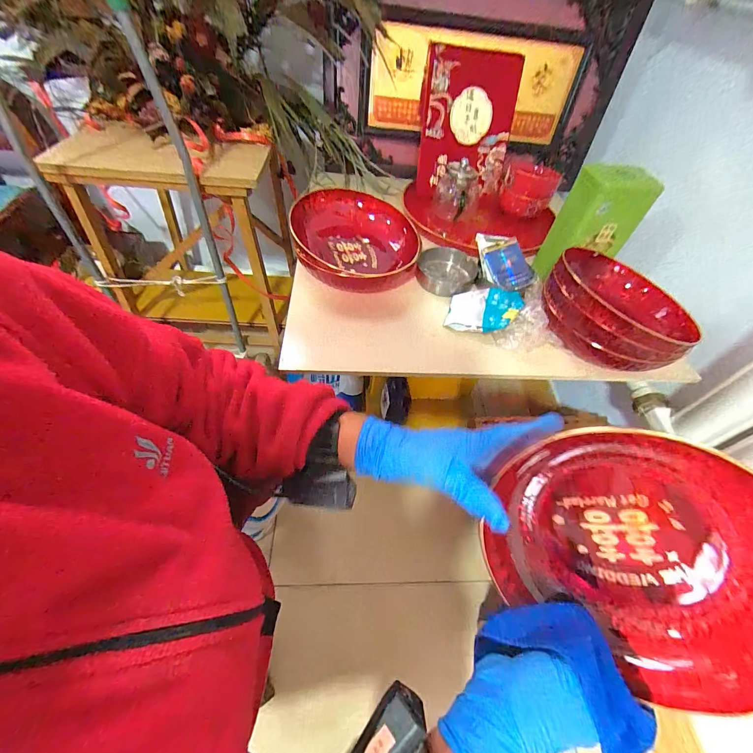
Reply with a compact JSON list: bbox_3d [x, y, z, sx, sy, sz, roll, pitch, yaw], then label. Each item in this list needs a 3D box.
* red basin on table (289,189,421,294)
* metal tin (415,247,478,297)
[{"bbox_3d":[-0.039,-0.221,0.562,0.186,0.068,0.208,-2,53,-7],"label":"red basin on table"},{"bbox_3d":[0.117,-0.174,0.572,0.096,0.033,0.100,3,52,-4],"label":"metal tin"}]

